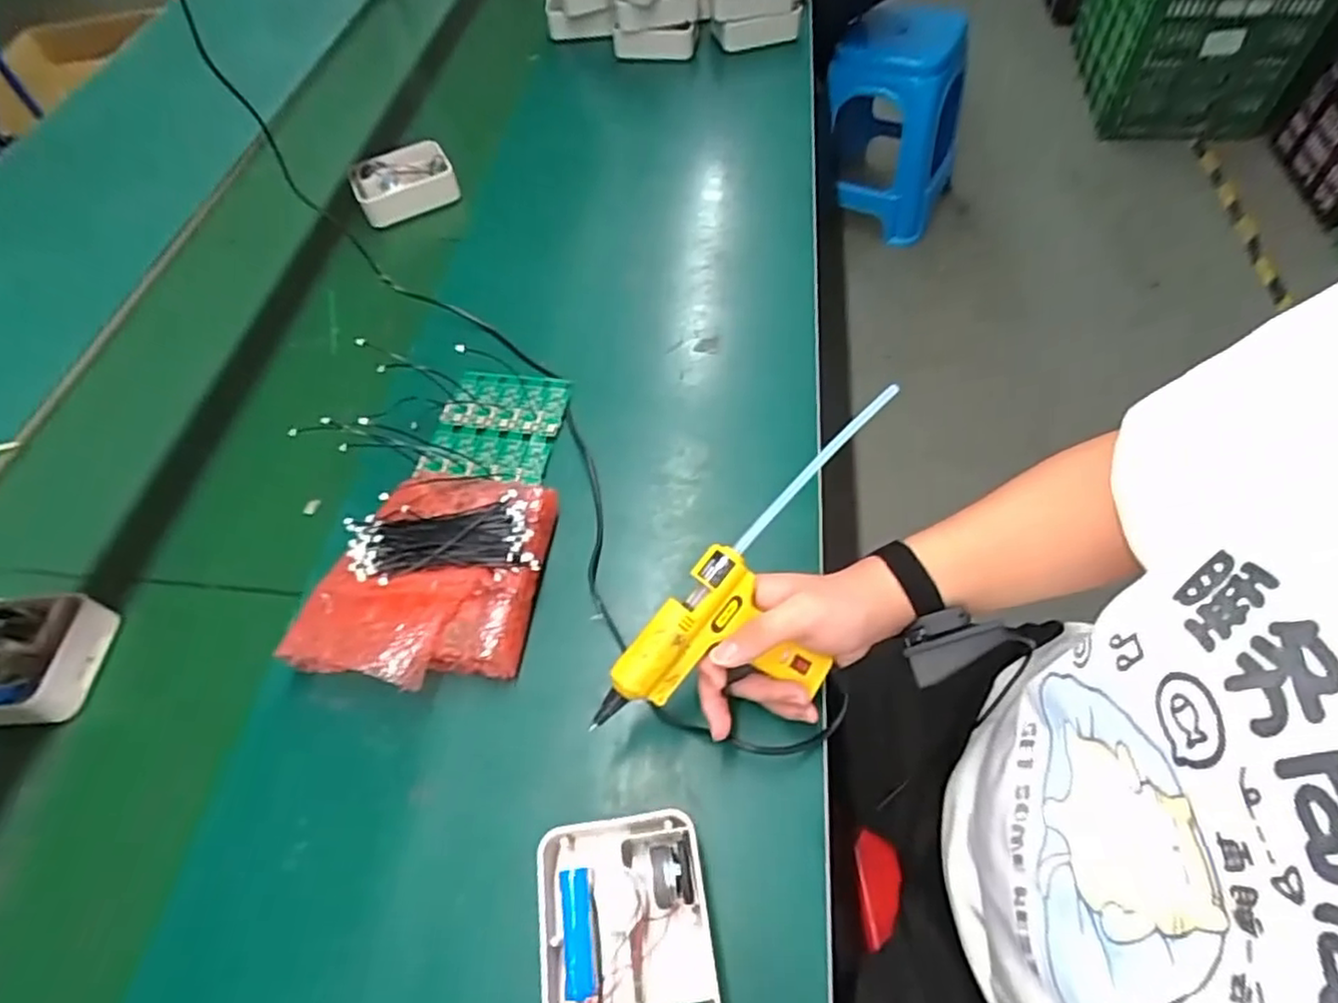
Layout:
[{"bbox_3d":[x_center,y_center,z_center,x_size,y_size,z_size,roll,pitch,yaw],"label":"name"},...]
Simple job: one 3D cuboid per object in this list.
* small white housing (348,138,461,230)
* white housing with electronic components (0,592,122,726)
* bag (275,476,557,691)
[{"bbox_3d":[-0.359,-0.433,0.902,0.125,0.049,0.103,-26,58,-12],"label":"small white housing"},{"bbox_3d":[-0.543,0.132,0.552,0.148,0.043,0.105,-4,56,2],"label":"white housing with electronic components"},{"bbox_3d":[-0.193,0.062,0.552,0.171,0.060,0.184,6,57,9],"label":"bag"}]

